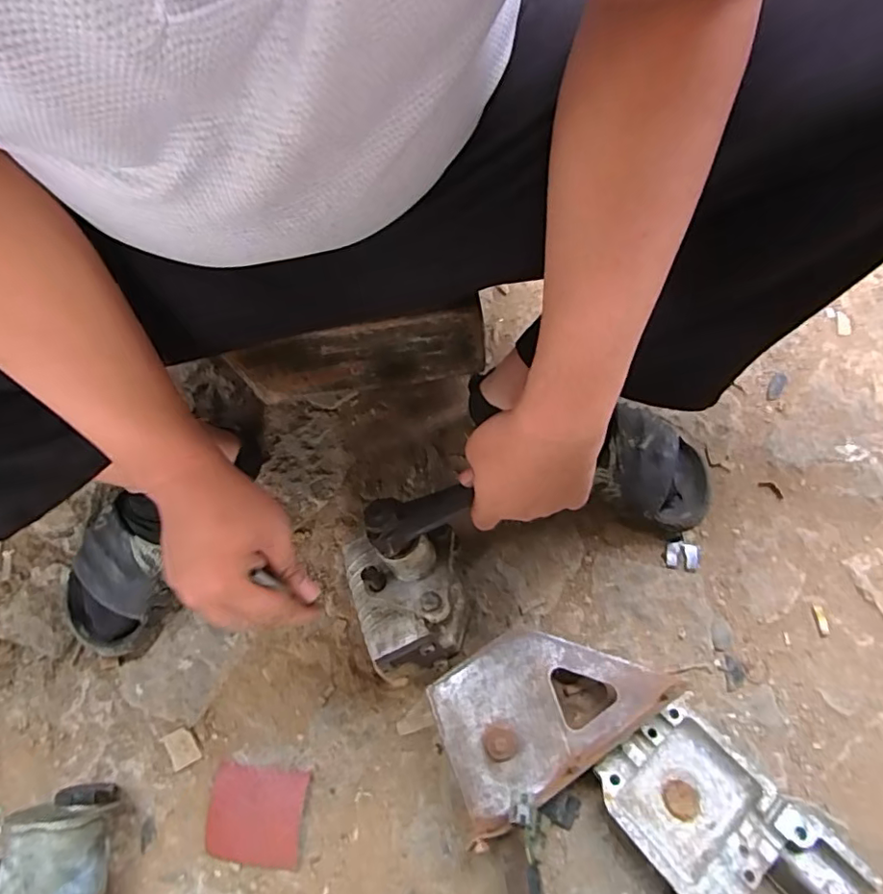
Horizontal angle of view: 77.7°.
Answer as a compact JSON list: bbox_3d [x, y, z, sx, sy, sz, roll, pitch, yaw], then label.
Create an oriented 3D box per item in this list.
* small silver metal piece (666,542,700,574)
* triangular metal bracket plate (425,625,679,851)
[{"bbox_3d":[0.278,0.126,0.633,0.035,0.006,0.033,13,70,8],"label":"small silver metal piece"},{"bbox_3d":[0.093,0.242,0.522,0.213,0.031,0.132,-32,71,-9],"label":"triangular metal bracket plate"}]

